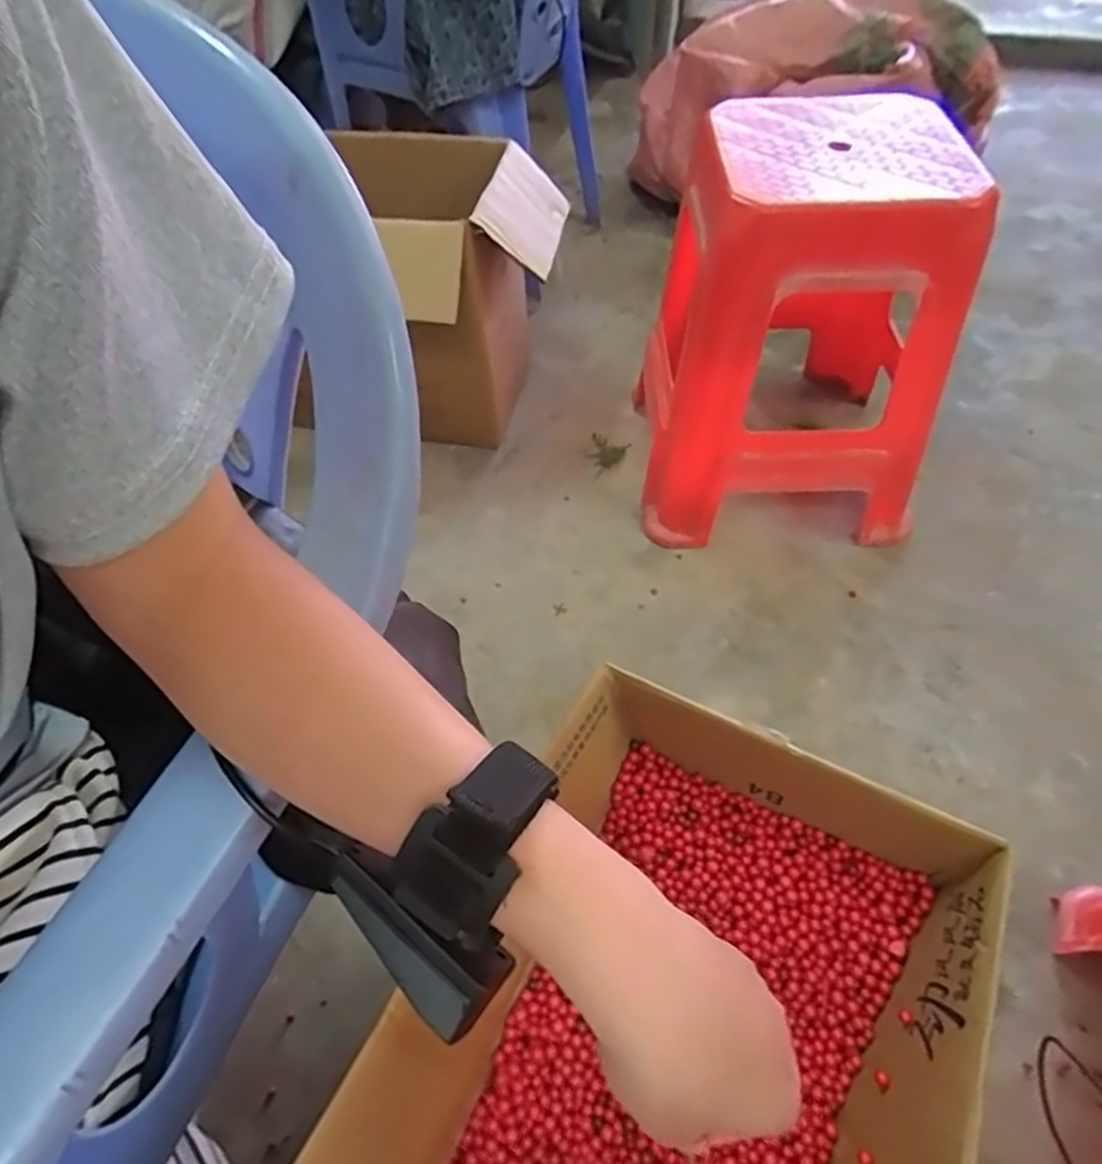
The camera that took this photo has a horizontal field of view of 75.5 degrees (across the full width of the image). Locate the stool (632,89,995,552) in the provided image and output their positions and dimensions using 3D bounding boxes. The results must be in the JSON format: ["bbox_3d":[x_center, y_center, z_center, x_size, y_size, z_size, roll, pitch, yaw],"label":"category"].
[{"bbox_3d":[0.329,-0.336,1.000,0.368,0.486,0.344,0,54,2],"label":"stool"}]

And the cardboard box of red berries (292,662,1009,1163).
[{"bbox_3d":[0.041,0.299,0.377,0.253,0.151,0.434,24,58,18],"label":"cardboard box of red berries"}]

